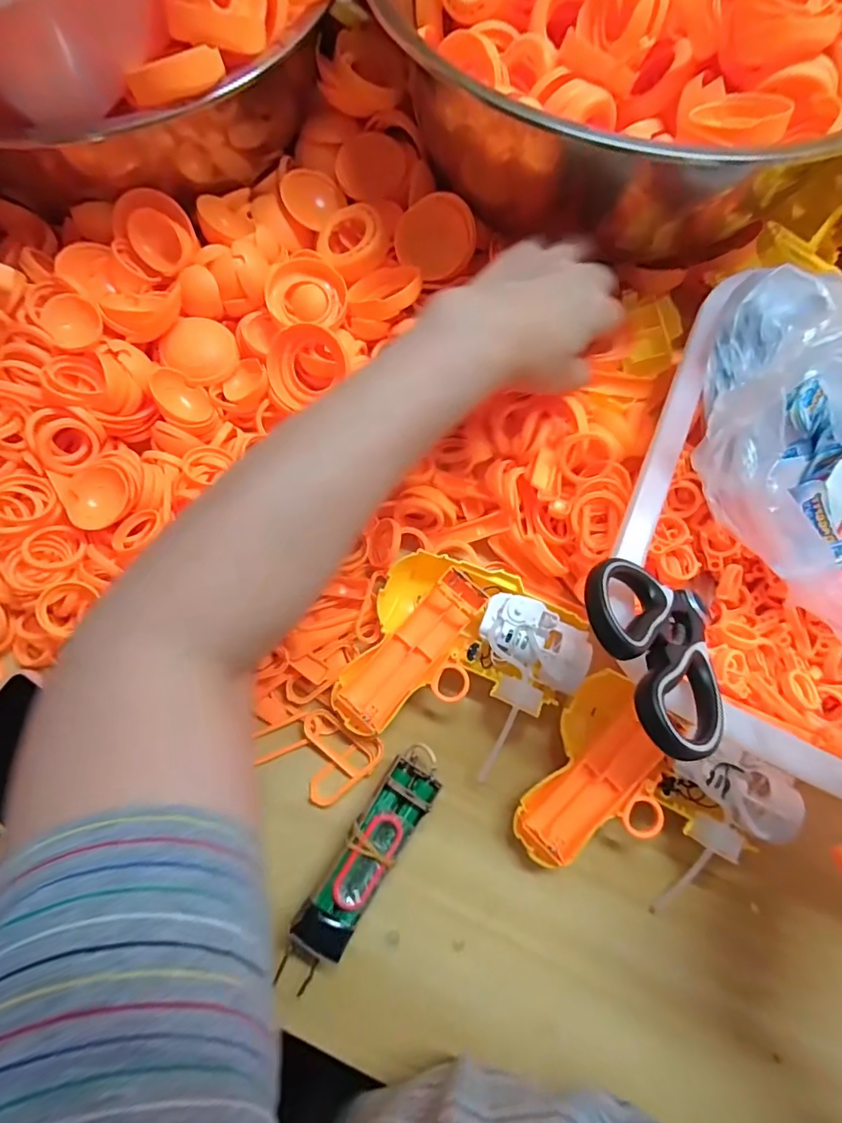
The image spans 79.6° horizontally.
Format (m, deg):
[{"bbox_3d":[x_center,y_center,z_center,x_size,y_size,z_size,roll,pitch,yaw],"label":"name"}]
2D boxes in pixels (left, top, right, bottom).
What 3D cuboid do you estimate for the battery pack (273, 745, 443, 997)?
[{"bbox_3d":[-0.033,0.176,0.300,0.031,0.031,0.138,33,77,9],"label":"battery pack"}]

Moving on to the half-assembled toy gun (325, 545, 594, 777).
[{"bbox_3d":[0.026,0.066,0.320,0.136,0.038,0.125,23,76,6],"label":"half-assembled toy gun"}]

